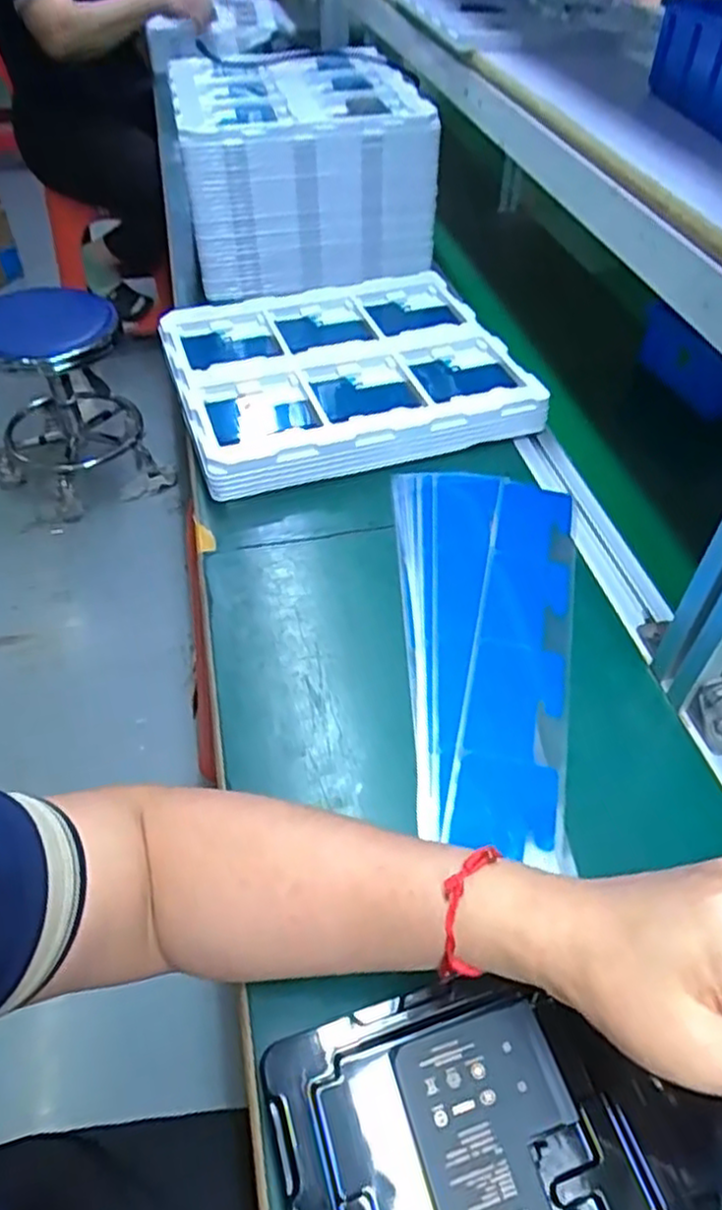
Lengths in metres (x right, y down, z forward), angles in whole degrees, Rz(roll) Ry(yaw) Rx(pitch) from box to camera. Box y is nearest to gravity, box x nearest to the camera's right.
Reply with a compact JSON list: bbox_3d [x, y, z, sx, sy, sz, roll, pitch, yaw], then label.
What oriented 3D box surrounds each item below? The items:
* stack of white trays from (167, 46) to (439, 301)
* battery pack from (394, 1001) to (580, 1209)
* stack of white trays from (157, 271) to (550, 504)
[{"bbox_3d":[-0.071,-0.515,0.846,0.273,0.166,0.256,-9,49,-9],"label":"stack of white trays"},{"bbox_3d":[0.058,0.218,0.286,0.065,0.004,0.087,-12,50,-12],"label":"battery pack"},{"bbox_3d":[-0.021,-0.234,0.712,0.322,0.053,0.276,-11,50,-12],"label":"stack of white trays"}]

